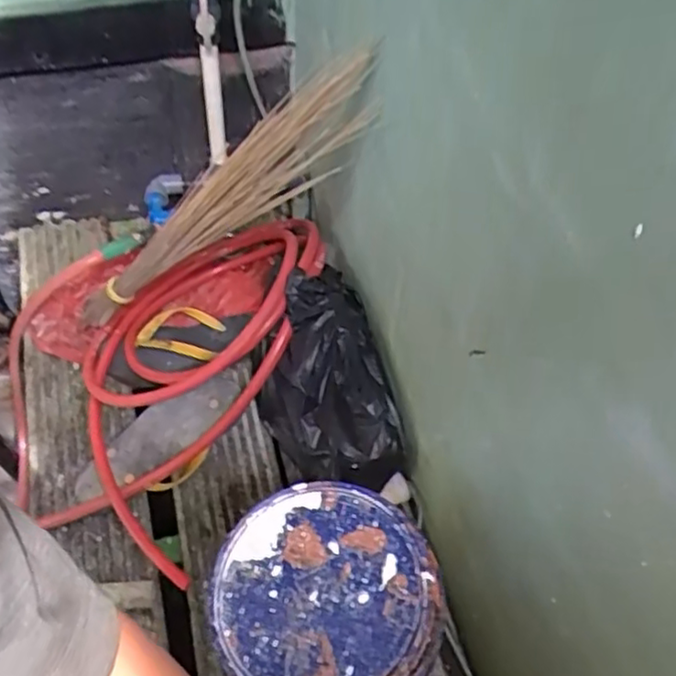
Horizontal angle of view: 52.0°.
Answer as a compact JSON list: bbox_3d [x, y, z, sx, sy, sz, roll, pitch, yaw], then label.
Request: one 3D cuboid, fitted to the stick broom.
[{"bbox_3d":[-0.154,-0.149,0.842,0.087,0.586,0.058,30,48,-33],"label":"stick broom"}]

